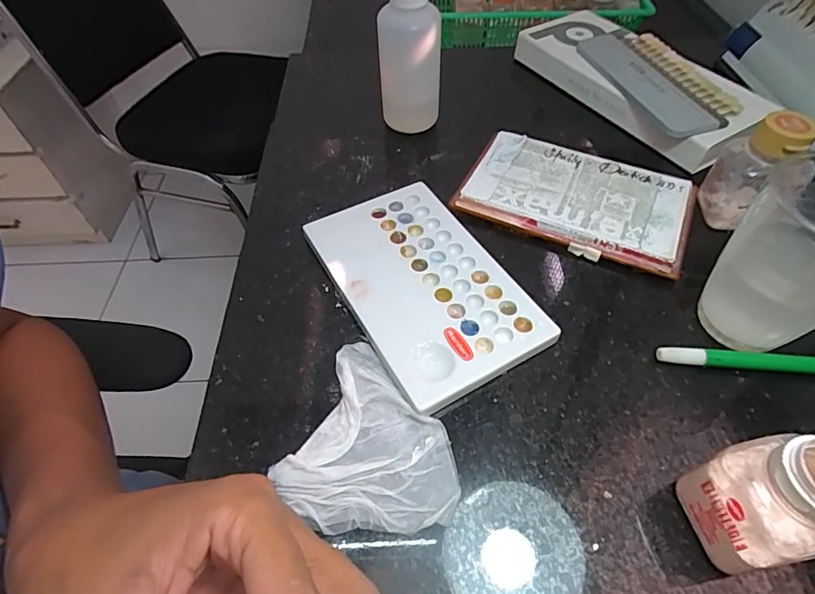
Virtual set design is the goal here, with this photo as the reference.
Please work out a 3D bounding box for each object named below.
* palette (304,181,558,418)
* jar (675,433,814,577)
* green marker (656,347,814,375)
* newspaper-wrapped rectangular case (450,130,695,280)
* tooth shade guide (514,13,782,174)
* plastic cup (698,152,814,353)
[{"bbox_3d":[0.008,-0.009,0.287,0.093,0.013,0.151,-25,57,-16],"label":"palette"},{"bbox_3d":[0.156,0.075,0.180,0.065,0.076,0.041,-10,54,-6],"label":"jar"},{"bbox_3d":[0.209,0.037,0.248,0.142,0.011,0.009,5,54,5],"label":"green marker"},{"bbox_3d":[0.118,-0.070,0.326,0.148,0.016,0.089,23,57,17],"label":"newspaper-wrapped rectangular case"},{"bbox_3d":[0.196,-0.189,0.398,0.100,0.025,0.212,-19,55,-12],"label":"tooth shade guide"},{"bbox_3d":[0.198,-0.015,0.238,0.066,0.089,0.062,-37,61,-23],"label":"plastic cup"}]

